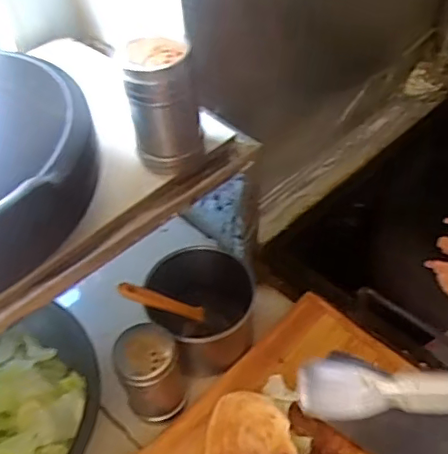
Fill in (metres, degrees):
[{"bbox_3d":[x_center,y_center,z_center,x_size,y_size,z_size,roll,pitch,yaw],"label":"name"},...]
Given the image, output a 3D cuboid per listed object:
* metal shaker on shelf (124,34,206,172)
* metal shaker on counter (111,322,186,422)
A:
[{"bbox_3d":[-0.051,-0.105,0.503,0.053,0.109,0.057,3,49,7],"label":"metal shaker on shelf"},{"bbox_3d":[-0.077,0.153,0.601,0.060,0.100,0.064,-2,49,3],"label":"metal shaker on counter"}]

